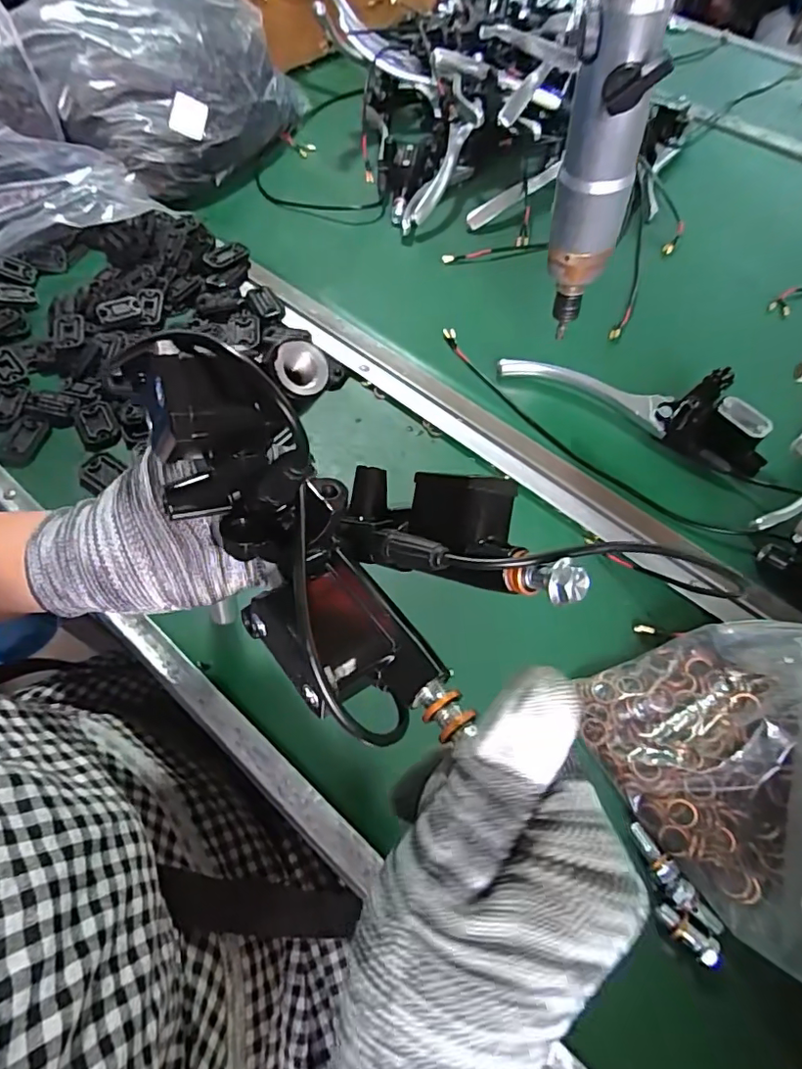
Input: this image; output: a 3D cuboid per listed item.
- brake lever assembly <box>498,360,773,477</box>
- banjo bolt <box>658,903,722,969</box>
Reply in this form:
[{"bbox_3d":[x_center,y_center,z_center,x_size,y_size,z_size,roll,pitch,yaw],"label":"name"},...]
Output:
[{"bbox_3d":[0.190,-0.117,0.443,0.211,0.038,0.073,30,64,14],"label":"brake lever assembly"},{"bbox_3d":[0.143,0.200,0.274,0.032,0.012,0.012,34,66,16],"label":"banjo bolt"}]

